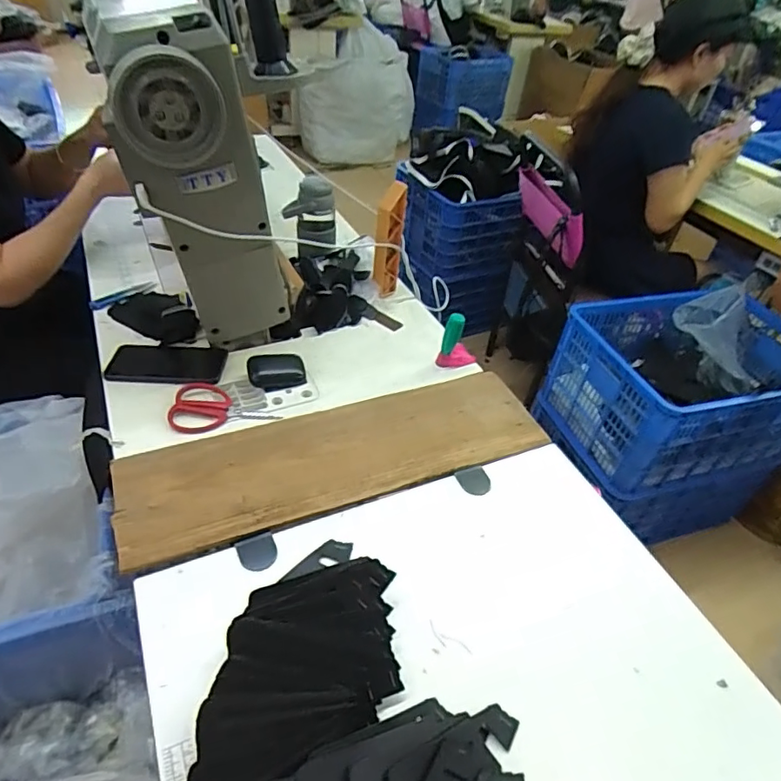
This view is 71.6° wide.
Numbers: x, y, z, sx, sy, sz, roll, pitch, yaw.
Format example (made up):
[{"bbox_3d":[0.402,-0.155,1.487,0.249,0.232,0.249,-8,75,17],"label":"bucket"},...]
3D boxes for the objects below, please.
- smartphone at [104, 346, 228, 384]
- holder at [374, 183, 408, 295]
[{"bbox_3d":[-0.335,-0.042,0.814,0.168,0.011,0.089,4,42,-3],"label":"smartphone"},{"bbox_3d":[-0.003,-0.259,0.952,0.048,0.194,0.032,7,42,0],"label":"holder"}]

